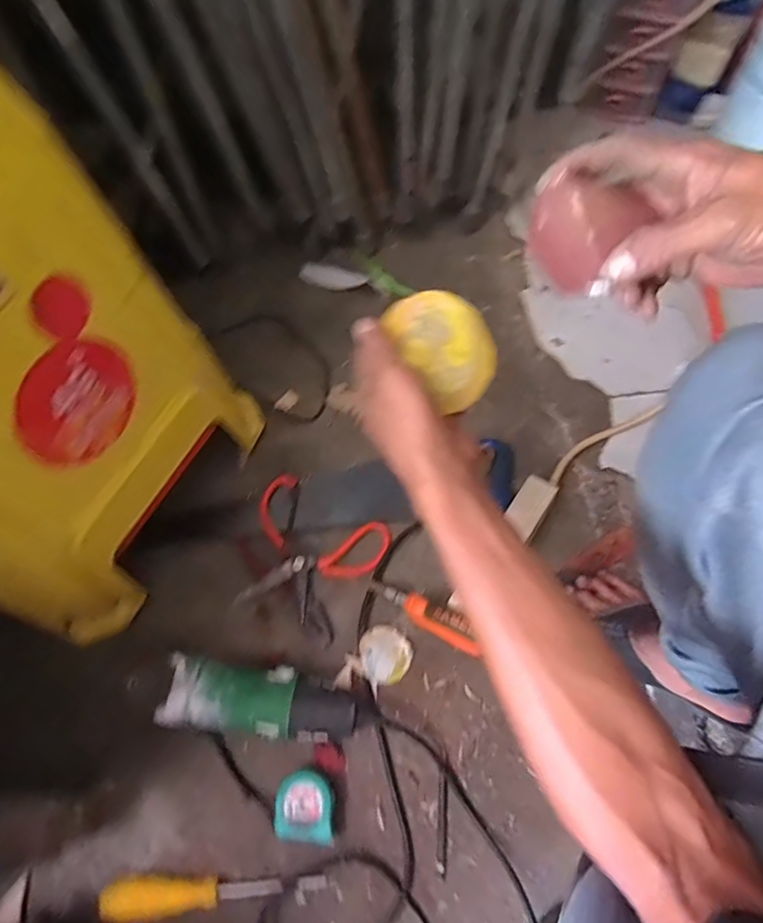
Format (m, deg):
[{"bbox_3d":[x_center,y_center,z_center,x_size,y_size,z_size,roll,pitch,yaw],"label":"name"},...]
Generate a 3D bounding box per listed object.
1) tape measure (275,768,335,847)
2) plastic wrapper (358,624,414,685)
[{"bbox_3d":[-0.077,0.351,0.535,0.059,0.033,0.060,2,62,0],"label":"tape measure"},{"bbox_3d":[0.004,0.225,0.615,0.062,0.009,0.062,0,62,-1],"label":"plastic wrapper"}]

